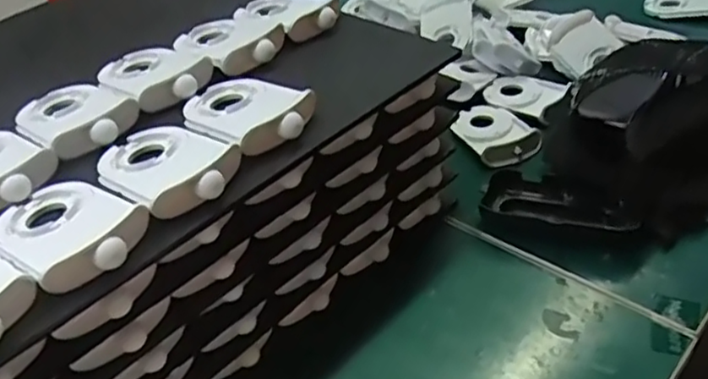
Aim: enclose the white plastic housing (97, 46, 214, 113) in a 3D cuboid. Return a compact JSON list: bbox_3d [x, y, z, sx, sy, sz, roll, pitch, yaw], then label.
[{"bbox_3d":[-0.137,-0.082,0.439,0.058,0.018,0.090,-33,45,-28],"label":"white plastic housing"}]

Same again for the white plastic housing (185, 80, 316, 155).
[{"bbox_3d":[-0.066,-0.050,0.388,0.087,0.019,0.058,28,51,36],"label":"white plastic housing"}]

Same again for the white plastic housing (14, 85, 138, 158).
[{"bbox_3d":[-0.176,-0.050,0.405,0.083,0.018,0.058,28,51,36],"label":"white plastic housing"}]

